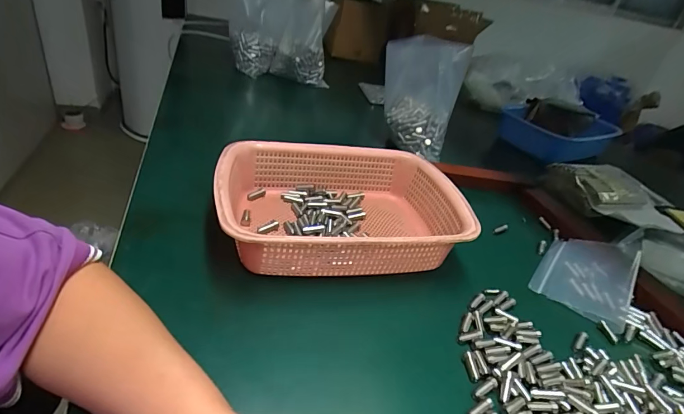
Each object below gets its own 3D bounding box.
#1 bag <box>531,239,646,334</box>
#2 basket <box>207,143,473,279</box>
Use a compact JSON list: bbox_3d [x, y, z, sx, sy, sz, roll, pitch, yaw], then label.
[{"bbox_3d":[0.318,0.084,0.505,0.105,0.031,0.139,28,36,24],"label":"bag"},{"bbox_3d":[-0.005,0.002,0.509,0.298,0.090,0.241,4,33,-12],"label":"basket"}]

